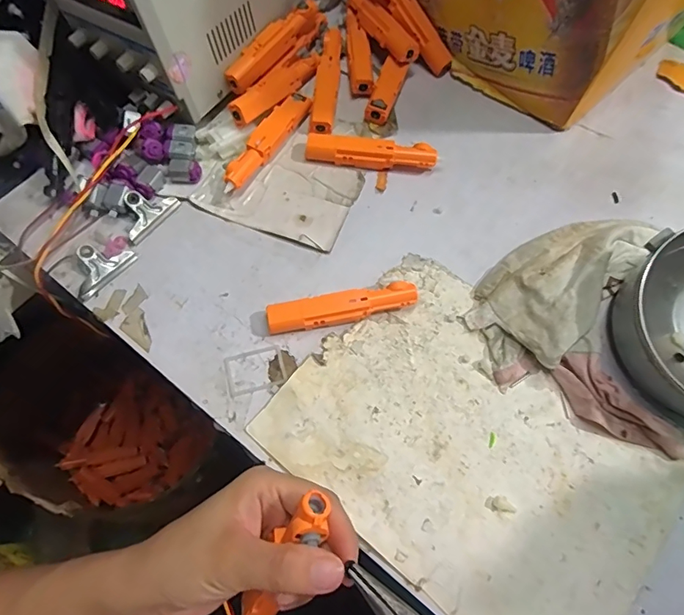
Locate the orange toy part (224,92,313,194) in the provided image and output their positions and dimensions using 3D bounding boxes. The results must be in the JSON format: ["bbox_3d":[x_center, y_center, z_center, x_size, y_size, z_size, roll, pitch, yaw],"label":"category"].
[{"bbox_3d":[-0.070,-0.155,0.433,0.022,0.023,0.123,29,70,14],"label":"orange toy part"}]

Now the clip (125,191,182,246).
[{"bbox_3d":[-0.173,-0.085,0.405,0.031,0.018,0.054,37,72,16],"label":"clip"}]

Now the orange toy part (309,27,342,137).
[{"bbox_3d":[-0.015,-0.223,0.462,0.022,0.020,0.132,6,66,4],"label":"orange toy part"}]

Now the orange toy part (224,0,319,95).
[{"bbox_3d":[-0.067,-0.258,0.449,0.021,0.022,0.119,34,71,15],"label":"orange toy part"}]

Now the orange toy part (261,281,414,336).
[{"bbox_3d":[0.001,0.001,0.373,0.119,0.021,0.022,-11,66,-3],"label":"orange toy part"}]

